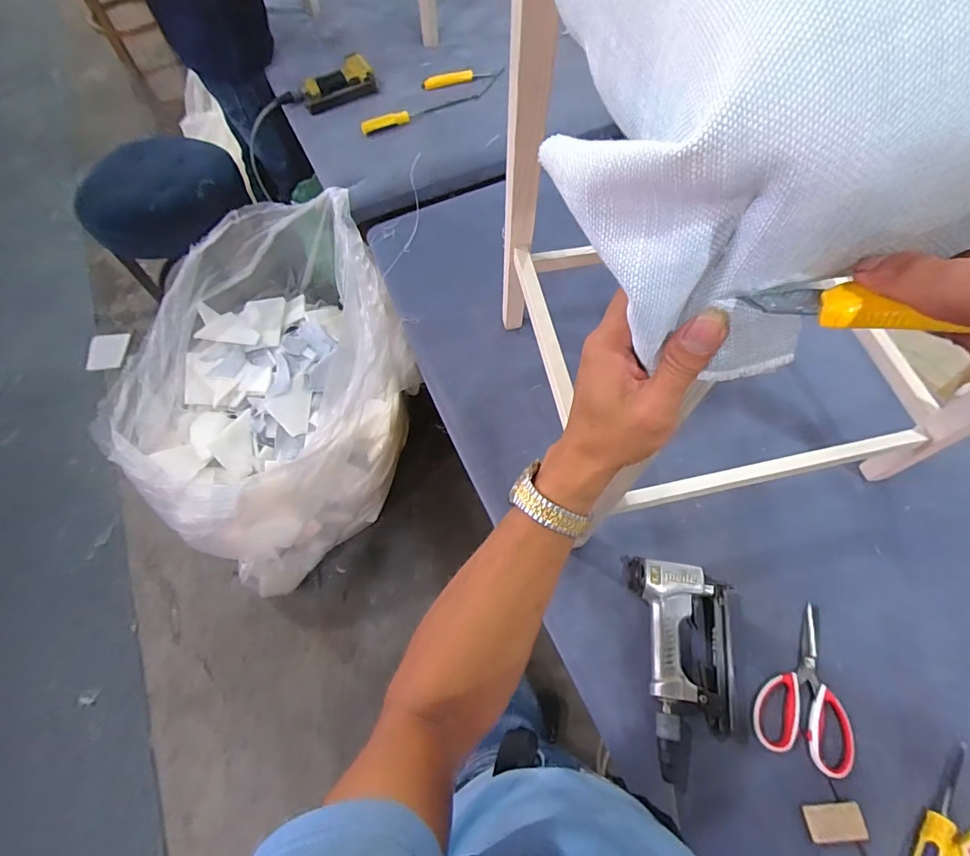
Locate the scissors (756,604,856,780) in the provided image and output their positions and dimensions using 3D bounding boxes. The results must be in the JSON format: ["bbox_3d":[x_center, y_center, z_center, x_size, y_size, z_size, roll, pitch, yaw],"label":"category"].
[{"bbox_3d":[0.417,0.327,0.604,0.107,0.009,0.183,20,66,12],"label":"scissors"}]

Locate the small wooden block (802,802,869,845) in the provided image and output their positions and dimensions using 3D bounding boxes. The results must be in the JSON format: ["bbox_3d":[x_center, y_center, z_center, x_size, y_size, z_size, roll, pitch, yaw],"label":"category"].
[{"bbox_3d":[0.407,0.458,0.542,0.062,0.008,0.036,-8,63,-2],"label":"small wooden block"}]

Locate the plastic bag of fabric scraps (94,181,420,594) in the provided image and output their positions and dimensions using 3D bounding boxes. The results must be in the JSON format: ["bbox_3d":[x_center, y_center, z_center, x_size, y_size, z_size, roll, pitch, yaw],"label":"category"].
[{"bbox_3d":[-0.601,-0.101,1.250,0.723,0.651,0.759,40,71,20],"label":"plastic bag of fabric scraps"}]

